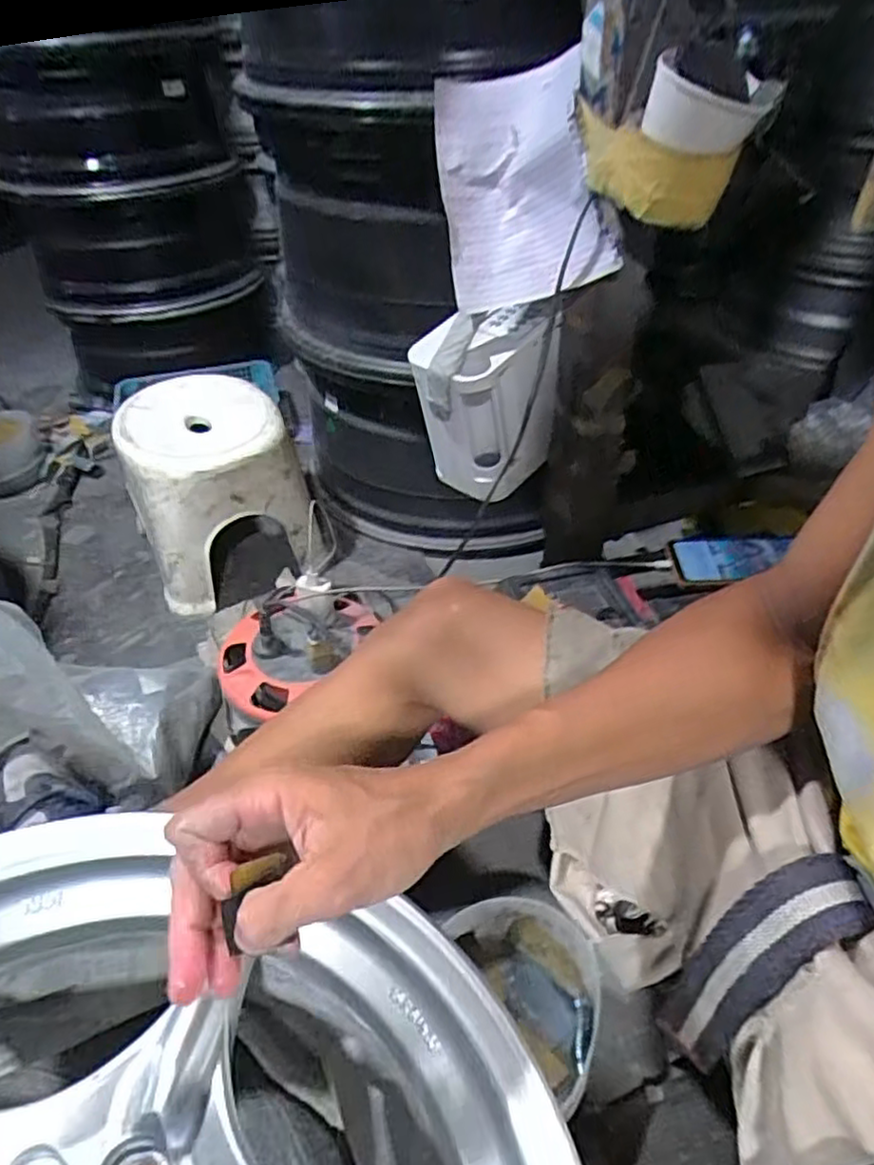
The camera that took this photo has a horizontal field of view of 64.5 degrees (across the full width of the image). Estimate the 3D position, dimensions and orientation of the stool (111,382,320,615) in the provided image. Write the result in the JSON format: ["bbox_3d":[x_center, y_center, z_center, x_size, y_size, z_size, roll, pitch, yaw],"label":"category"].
[{"bbox_3d":[-0.333,-0.137,1.065,0.234,0.262,0.238,-18,45,-19],"label":"stool"}]

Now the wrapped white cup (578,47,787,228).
[{"bbox_3d":[0.183,-0.357,0.554,0.104,0.099,0.135,-11,43,-12],"label":"wrapped white cup"}]

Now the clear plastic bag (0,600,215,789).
[{"bbox_3d":[-0.403,0.131,0.772,0.290,0.142,0.174,22,33,-28],"label":"clear plastic bag"}]

